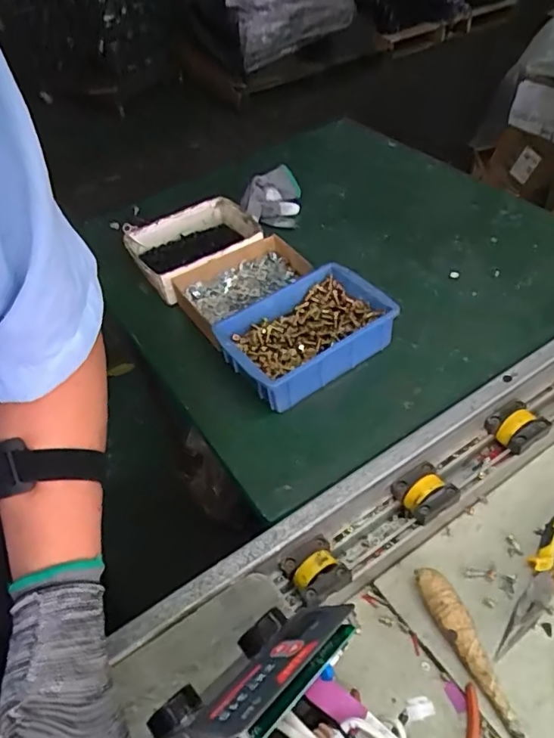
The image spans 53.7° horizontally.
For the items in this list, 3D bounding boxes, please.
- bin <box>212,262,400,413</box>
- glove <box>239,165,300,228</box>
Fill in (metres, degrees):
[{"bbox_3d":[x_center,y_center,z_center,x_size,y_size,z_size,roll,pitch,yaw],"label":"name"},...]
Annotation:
[{"bbox_3d":[0.031,-0.044,0.691,0.199,0.065,0.142,-32,50,-21],"label":"bin"},{"bbox_3d":[-0.011,-0.291,0.927,0.095,0.060,0.100,-3,46,6],"label":"glove"}]

